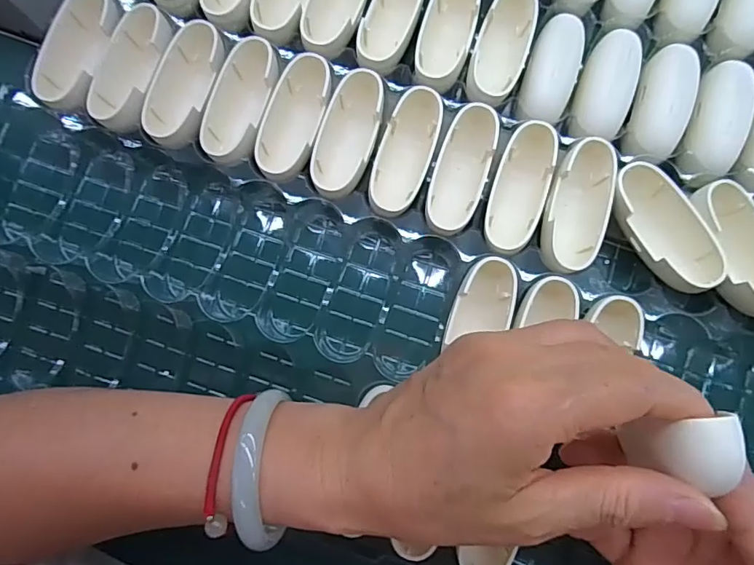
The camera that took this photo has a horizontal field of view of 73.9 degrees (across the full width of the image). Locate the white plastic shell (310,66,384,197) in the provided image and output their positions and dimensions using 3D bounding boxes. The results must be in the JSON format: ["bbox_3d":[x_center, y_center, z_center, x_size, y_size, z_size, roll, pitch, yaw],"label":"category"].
[{"bbox_3d":[-0.015,-0.079,0.270,0.030,0.026,0.074,16,83,3],"label":"white plastic shell"}]

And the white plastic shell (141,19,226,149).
[{"bbox_3d":[-0.104,-0.107,0.278,0.029,0.032,0.075,8,82,2],"label":"white plastic shell"}]

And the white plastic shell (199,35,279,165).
[{"bbox_3d":[-0.073,-0.096,0.273,0.031,0.024,0.070,12,82,3],"label":"white plastic shell"}]

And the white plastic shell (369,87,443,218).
[{"bbox_3d":[0.015,-0.067,0.268,0.028,0.029,0.071,16,83,3],"label":"white plastic shell"}]

